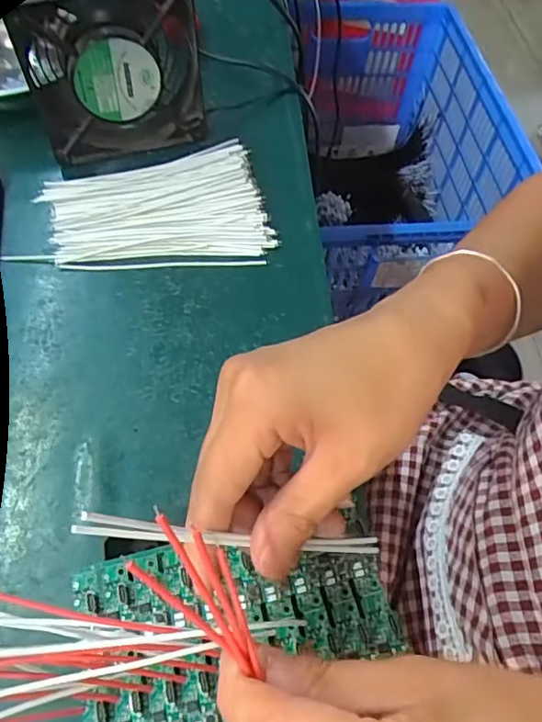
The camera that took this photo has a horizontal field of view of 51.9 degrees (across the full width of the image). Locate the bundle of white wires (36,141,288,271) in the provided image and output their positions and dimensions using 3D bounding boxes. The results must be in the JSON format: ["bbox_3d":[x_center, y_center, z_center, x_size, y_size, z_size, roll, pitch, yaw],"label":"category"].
[{"bbox_3d":[-0.083,-0.115,0.412,0.152,0.023,0.117,-11,59,-8],"label":"bundle of white wires"}]

